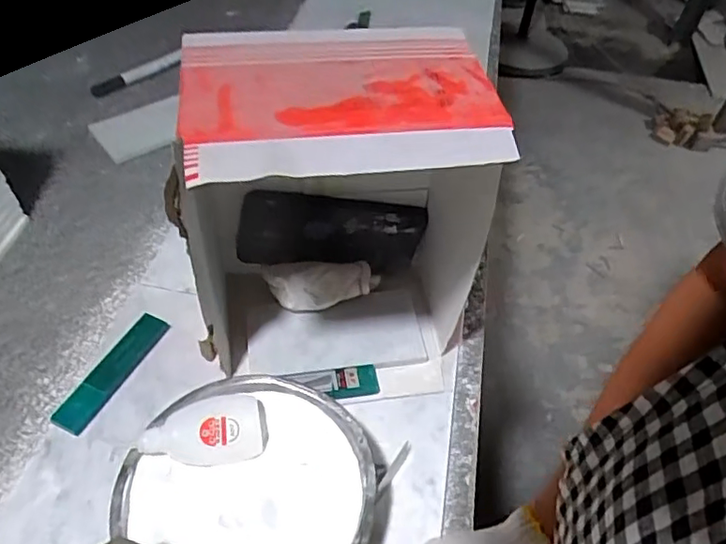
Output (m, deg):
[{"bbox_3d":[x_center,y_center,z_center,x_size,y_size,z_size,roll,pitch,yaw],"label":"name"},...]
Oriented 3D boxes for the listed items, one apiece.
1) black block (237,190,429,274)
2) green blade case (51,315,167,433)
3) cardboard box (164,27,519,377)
[{"bbox_3d":[-0.025,-0.033,0.509,0.160,0.081,0.012,4,47,-18],"label":"black block"},{"bbox_3d":[-0.206,0.082,0.483,0.022,0.018,0.114,21,51,17],"label":"green blade case"},{"bbox_3d":[-0.022,-0.029,0.434,0.192,0.248,0.143,-5,49,-5],"label":"cardboard box"}]

